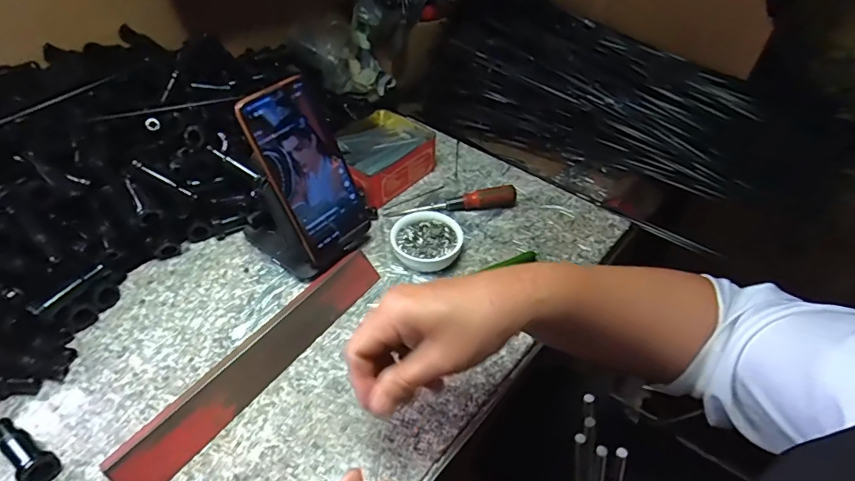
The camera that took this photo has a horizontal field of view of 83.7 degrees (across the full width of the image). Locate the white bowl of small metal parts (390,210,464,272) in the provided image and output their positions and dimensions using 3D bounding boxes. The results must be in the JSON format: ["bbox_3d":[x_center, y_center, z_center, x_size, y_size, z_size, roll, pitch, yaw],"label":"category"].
[{"bbox_3d":[-0.001,0.003,0.493,0.070,0.031,0.061,9,46,8],"label":"white bowl of small metal parts"}]

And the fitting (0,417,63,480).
[{"bbox_3d":[-0.295,0.152,0.344,0.066,0.019,0.023,22,49,20],"label":"fitting"}]

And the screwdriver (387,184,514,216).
[{"bbox_3d":[0.029,-0.043,0.545,0.145,0.027,0.017,-6,45,-7],"label":"screwdriver"}]

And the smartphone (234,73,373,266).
[{"bbox_3d":[-0.108,-0.063,0.447,0.011,0.163,0.076,7,39,42],"label":"smartphone"}]

